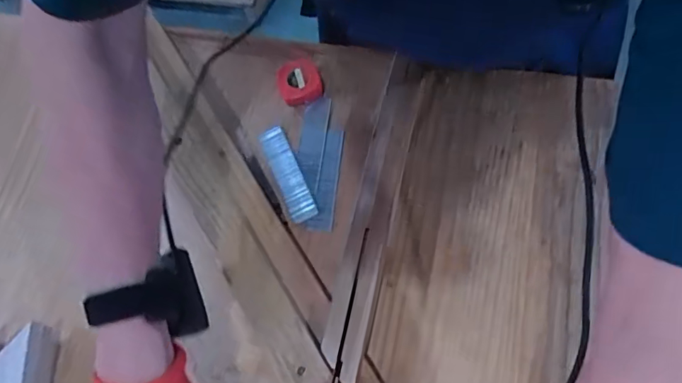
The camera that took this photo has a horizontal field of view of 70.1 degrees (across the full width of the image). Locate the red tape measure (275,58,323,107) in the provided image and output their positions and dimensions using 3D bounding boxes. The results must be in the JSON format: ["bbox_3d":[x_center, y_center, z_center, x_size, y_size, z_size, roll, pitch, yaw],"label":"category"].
[{"bbox_3d":[-0.047,-0.124,0.540,0.045,0.018,0.047,-19,71,-9],"label":"red tape measure"}]

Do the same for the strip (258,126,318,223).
[{"bbox_3d":[-0.057,-0.020,0.515,0.029,0.009,0.111,-21,71,-9],"label":"strip"}]

